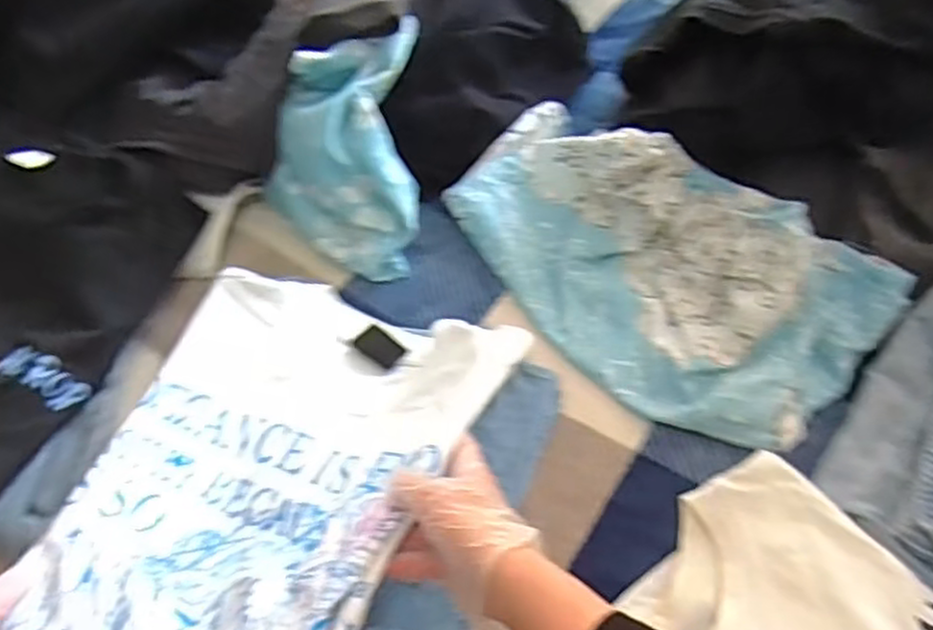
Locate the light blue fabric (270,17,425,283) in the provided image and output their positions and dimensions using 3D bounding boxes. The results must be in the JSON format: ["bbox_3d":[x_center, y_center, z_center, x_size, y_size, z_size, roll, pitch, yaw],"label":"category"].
[{"bbox_3d":[-0.122,-0.157,0.712,0.149,0.111,0.207,-2,57,1],"label":"light blue fabric"}]

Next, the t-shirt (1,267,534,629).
[{"bbox_3d":[-0.149,0.117,0.557,0.277,0.058,0.335,13,49,25],"label":"t-shirt"}]

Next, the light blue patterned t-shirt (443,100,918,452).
[{"bbox_3d":[0.158,-0.055,0.666,0.210,0.086,0.385,-40,64,-21],"label":"light blue patterned t-shirt"}]

